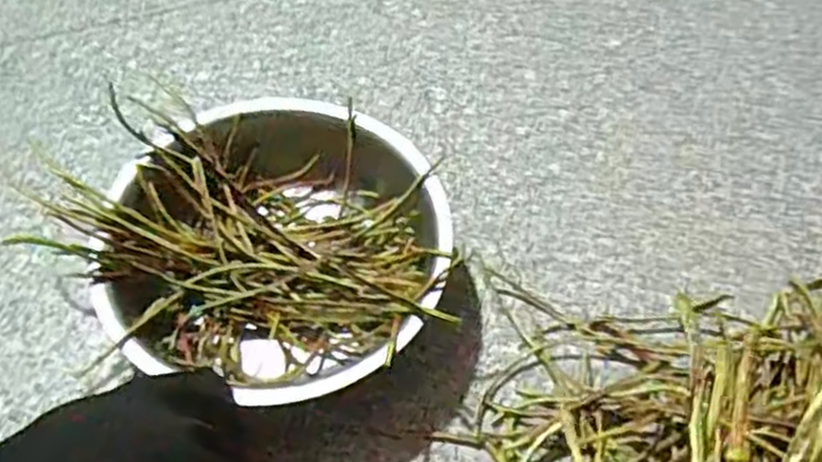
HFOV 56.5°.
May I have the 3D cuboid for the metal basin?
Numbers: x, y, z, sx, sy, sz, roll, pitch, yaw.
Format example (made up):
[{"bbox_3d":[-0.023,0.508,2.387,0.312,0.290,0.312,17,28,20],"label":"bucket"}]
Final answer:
[{"bbox_3d":[-0.133,0.031,0.791,0.326,0.117,0.315,1,57,-1],"label":"metal basin"}]

